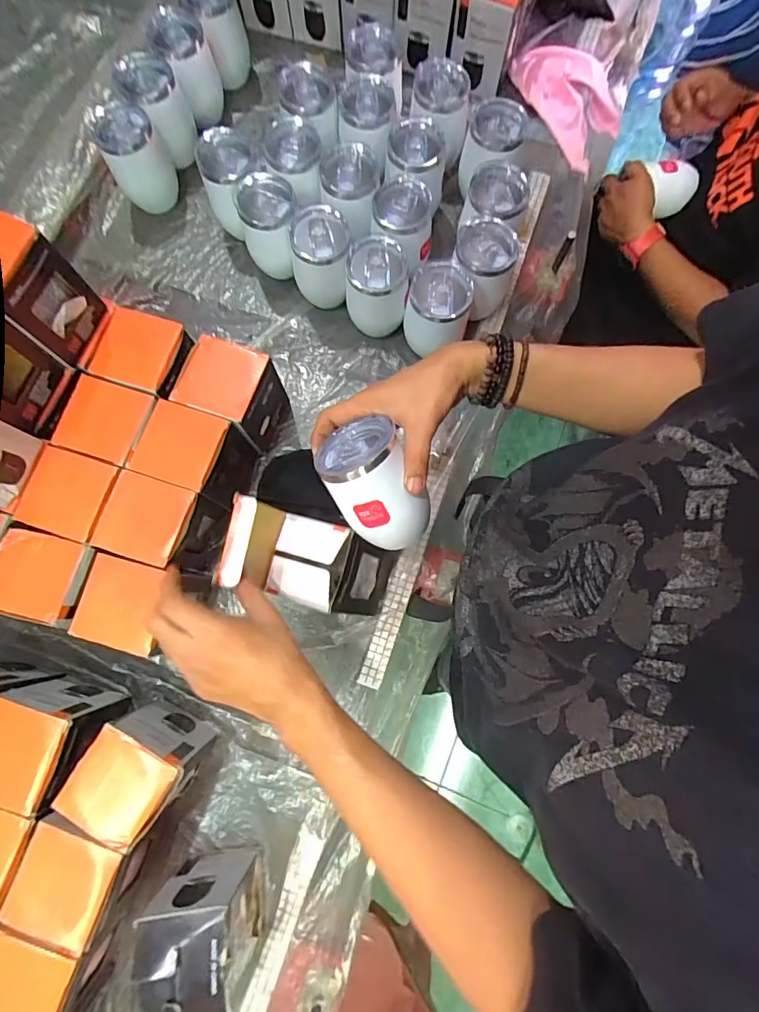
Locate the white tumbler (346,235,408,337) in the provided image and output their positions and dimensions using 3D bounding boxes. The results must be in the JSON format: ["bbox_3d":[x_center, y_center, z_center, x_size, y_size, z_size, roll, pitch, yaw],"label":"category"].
[{"bbox_3d":[-0.003,-0.289,0.630,0.077,0.112,0.082,0,78,0],"label":"white tumbler"}]

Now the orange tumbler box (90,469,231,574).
[{"bbox_3d":[-0.258,0.024,0.563,0.095,0.121,0.093,16,78,3],"label":"orange tumbler box"}]

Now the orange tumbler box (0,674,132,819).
[{"bbox_3d":[-0.360,0.258,0.513,0.104,0.118,0.095,15,78,3],"label":"orange tumbler box"}]

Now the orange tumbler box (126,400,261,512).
[{"bbox_3d":[-0.225,-0.058,0.584,0.104,0.118,0.091,19,79,4],"label":"orange tumbler box"}]

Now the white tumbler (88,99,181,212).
[{"bbox_3d":[-0.350,-0.504,0.674,0.083,0.126,0.084,-7,78,-1],"label":"white tumbler"}]

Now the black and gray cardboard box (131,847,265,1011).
[{"bbox_3d":[-0.180,0.432,0.475,0.088,0.140,0.089,-5,78,-1],"label":"black and gray cardboard box"}]

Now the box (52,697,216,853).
[{"bbox_3d":[-0.257,0.284,0.504,0.101,0.112,0.097,28,79,6],"label":"box"}]

